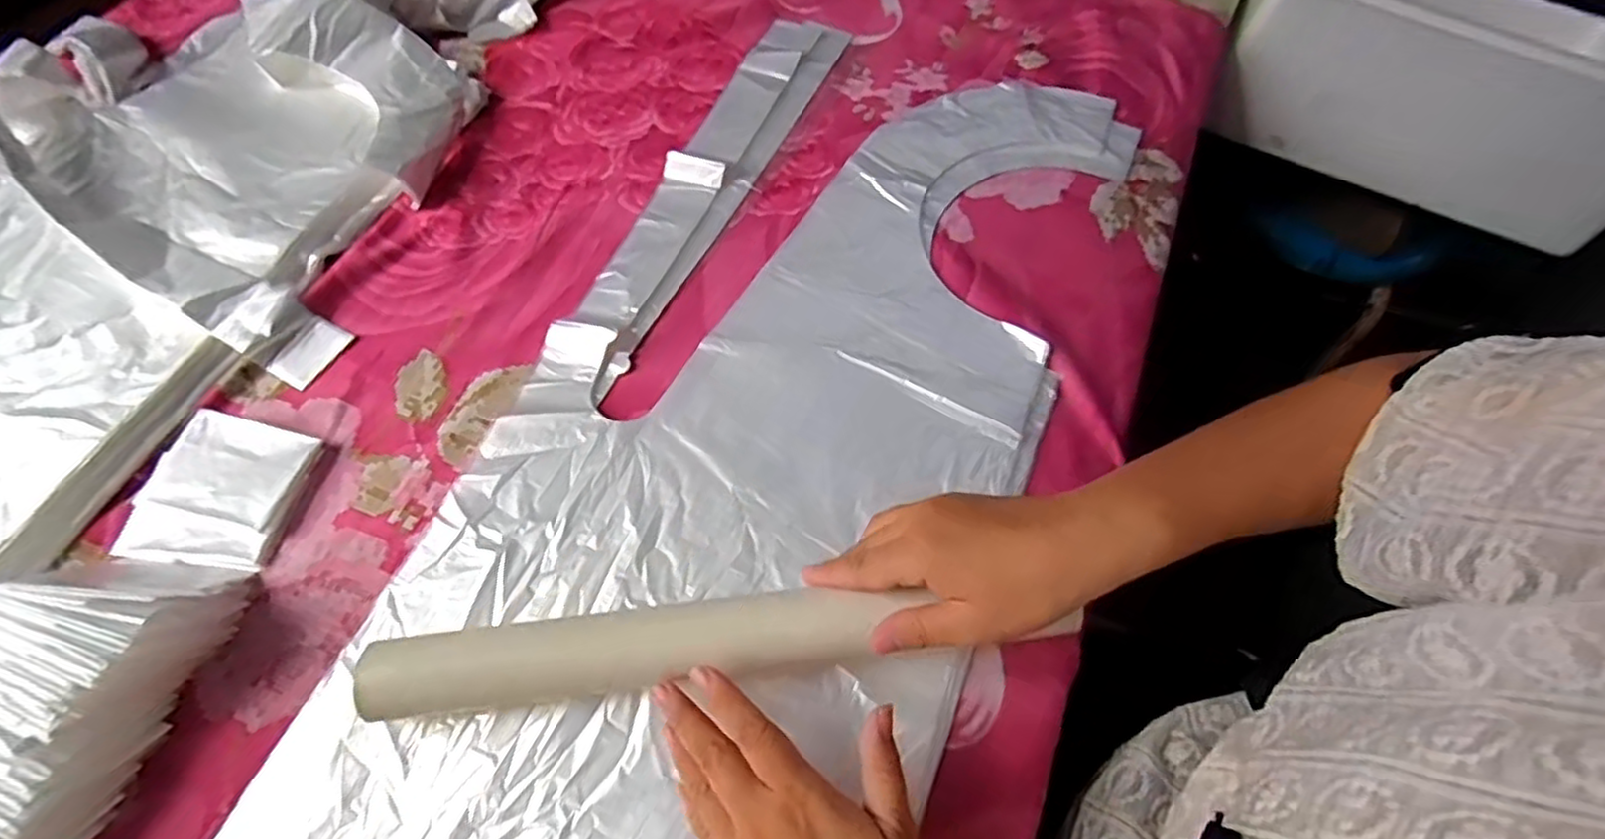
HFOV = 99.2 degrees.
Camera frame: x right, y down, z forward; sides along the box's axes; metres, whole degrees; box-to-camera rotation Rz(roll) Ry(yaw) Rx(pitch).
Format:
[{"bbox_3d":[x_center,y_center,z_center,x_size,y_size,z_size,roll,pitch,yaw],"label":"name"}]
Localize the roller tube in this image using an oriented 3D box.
[{"bbox_3d":[-0.047,0.112,0.347,0.337,0.028,0.039,-6,65,-1],"label":"roller tube"}]

